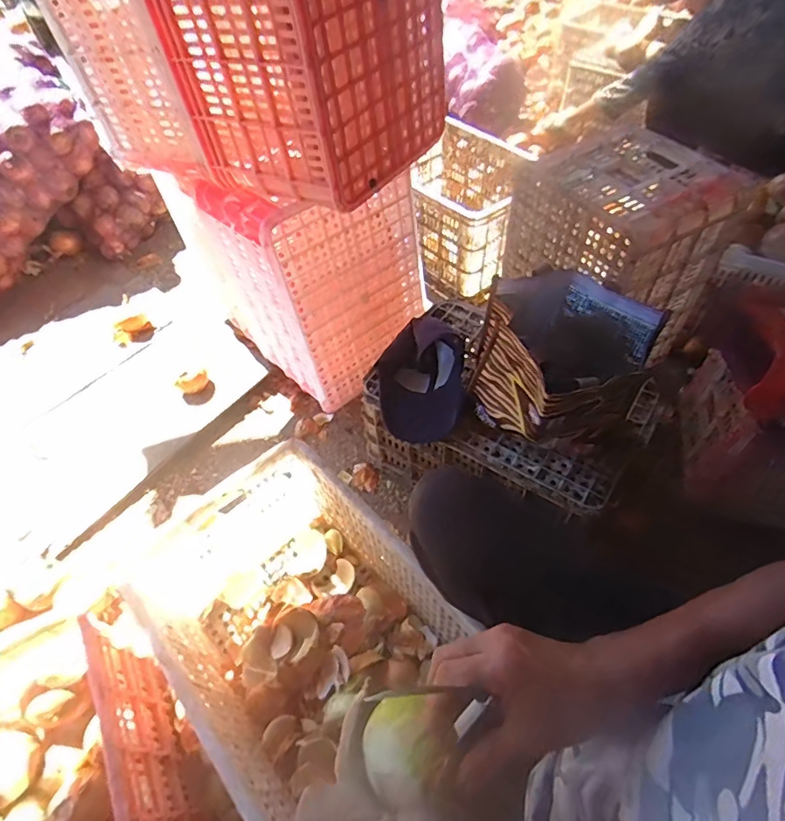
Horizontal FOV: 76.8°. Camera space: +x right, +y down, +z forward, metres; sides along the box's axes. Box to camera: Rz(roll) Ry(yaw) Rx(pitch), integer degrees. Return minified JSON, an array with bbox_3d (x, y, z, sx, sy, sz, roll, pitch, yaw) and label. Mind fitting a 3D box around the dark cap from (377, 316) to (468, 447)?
[{"bbox_3d":[0.055,-0.058,0.936,0.160,0.148,0.196,-8,53,-3],"label":"dark cap"}]

